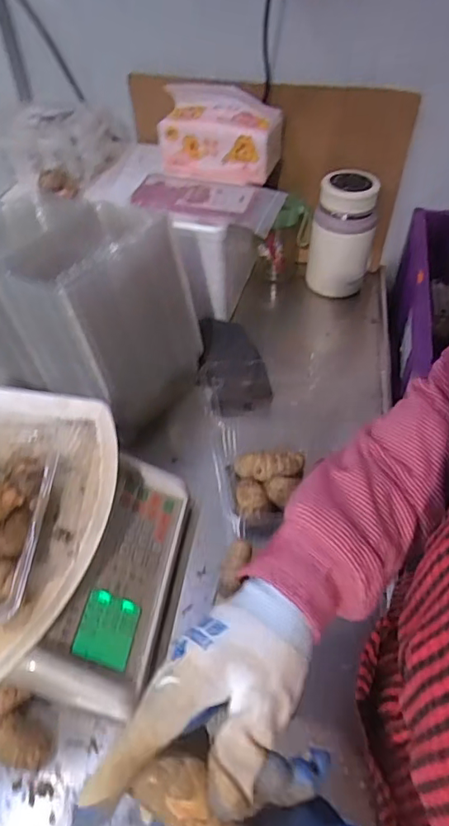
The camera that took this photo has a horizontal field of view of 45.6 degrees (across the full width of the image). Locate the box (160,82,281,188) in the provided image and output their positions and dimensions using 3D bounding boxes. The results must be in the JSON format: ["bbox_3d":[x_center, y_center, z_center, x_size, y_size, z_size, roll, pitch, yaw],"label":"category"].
[{"bbox_3d":[-0.006,-0.393,0.754,0.170,0.103,0.075,6,49,7],"label":"box"}]

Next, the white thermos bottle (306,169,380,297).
[{"bbox_3d":[0.183,-0.273,0.846,0.094,0.182,0.083,6,49,7],"label":"white thermos bottle"}]

